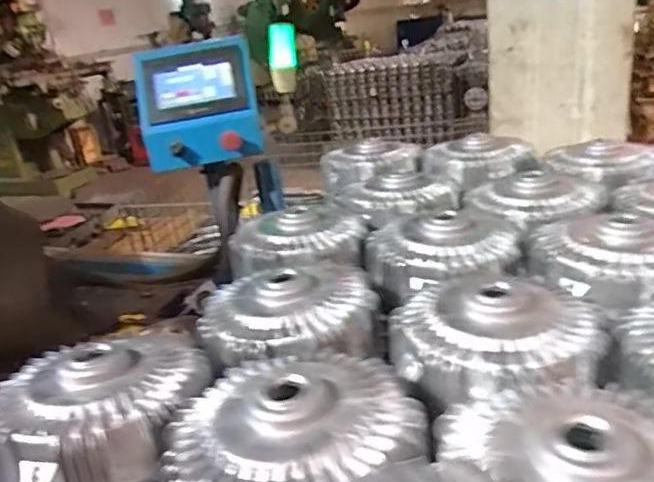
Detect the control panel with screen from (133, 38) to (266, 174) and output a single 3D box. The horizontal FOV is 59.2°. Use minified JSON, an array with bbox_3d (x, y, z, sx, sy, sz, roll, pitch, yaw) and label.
[{"bbox_3d":[-0.256,-0.266,1.159,0.235,0.230,0.147,-14,23,-15],"label":"control panel with screen"}]

